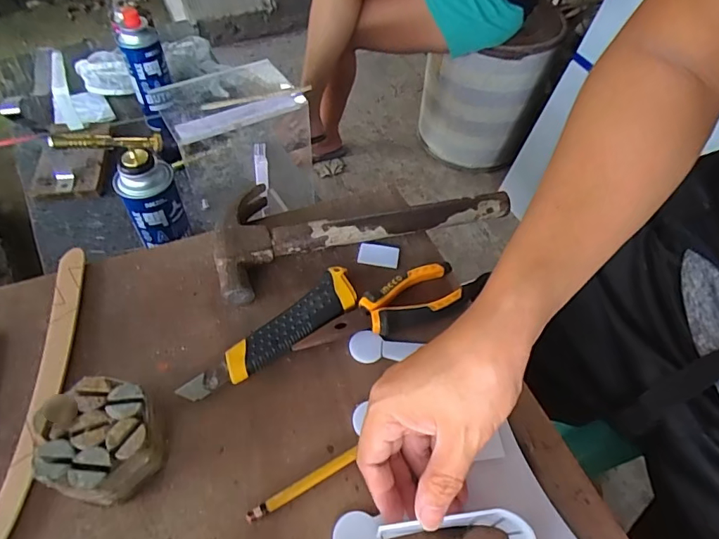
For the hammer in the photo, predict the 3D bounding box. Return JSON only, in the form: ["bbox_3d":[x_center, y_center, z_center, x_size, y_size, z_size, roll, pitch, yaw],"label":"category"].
[{"bbox_3d":[-0.005,-0.060,0.475,0.288,0.033,0.113,-18,56,-18],"label":"hammer"}]

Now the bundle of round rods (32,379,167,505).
[{"bbox_3d":[-0.174,0.118,0.326,0.072,0.052,0.071,3,52,-3],"label":"bundle of round rods"}]

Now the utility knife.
[{"bbox_3d":[-0.070,0.057,0.399,0.162,0.018,0.035,-32,62,-26],"label":"utility knife"}]

